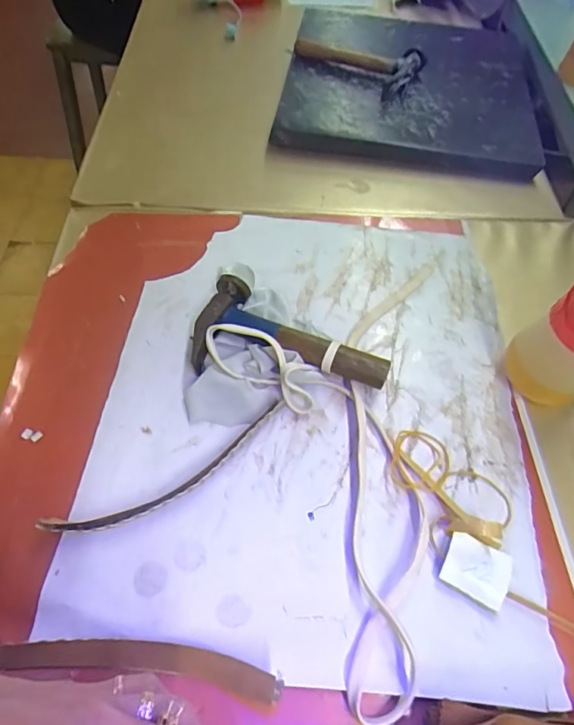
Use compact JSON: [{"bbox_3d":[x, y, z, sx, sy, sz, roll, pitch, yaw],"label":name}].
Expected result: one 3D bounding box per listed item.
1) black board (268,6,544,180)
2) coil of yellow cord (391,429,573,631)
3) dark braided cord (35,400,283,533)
[{"bbox_3d":[0.157,-0.363,0.611,0.305,0.026,0.326,8,59,2],"label":"black board"},{"bbox_3d":[0.145,0.109,0.319,0.059,0.030,0.176,-39,68,-23],"label":"coil of yellow cord"},{"bbox_3d":[-0.076,0.079,0.327,0.175,0.016,0.027,-25,68,-18],"label":"dark braided cord"}]

